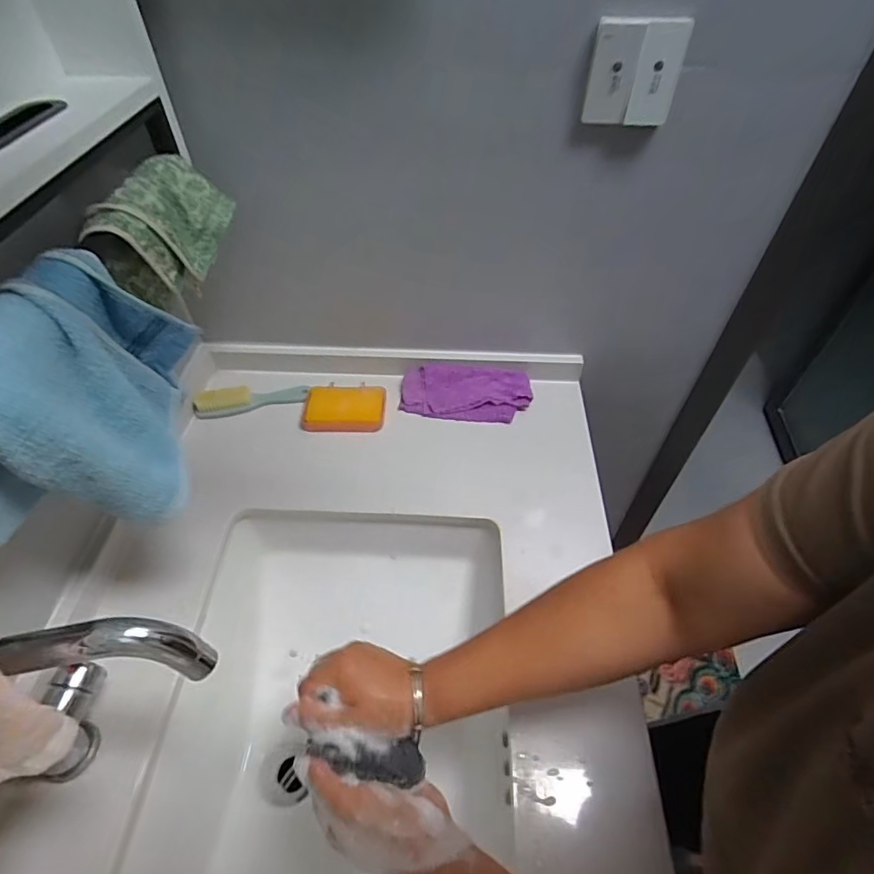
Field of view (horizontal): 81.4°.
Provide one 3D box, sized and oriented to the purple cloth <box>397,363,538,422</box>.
[{"bbox_3d":[0.043,-0.067,0.757,0.187,0.016,0.089,3,64,4],"label":"purple cloth"}]

